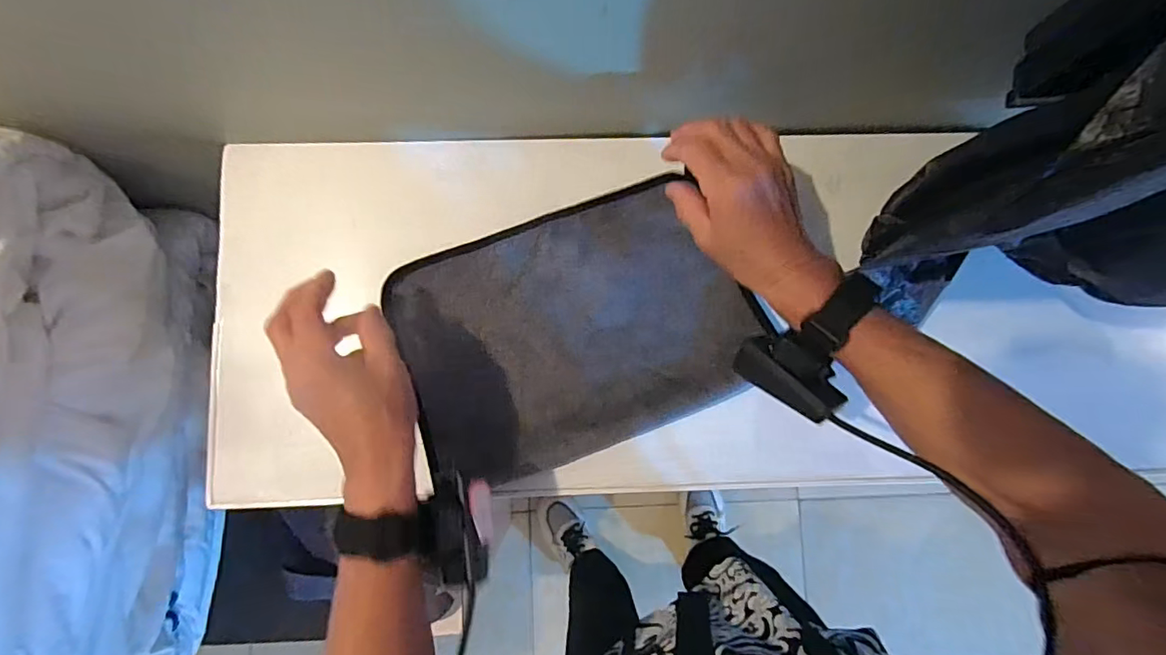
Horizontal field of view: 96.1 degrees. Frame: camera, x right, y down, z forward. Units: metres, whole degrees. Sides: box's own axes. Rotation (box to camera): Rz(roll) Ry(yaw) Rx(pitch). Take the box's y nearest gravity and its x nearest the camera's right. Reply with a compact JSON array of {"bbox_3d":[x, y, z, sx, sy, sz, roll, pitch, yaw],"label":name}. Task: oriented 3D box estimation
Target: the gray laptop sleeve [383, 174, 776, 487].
[{"bbox_3d":[-0.006,0.000,0.426,0.271,0.015,0.190,-19,85,-4],"label":"gray laptop sleeve"}]

